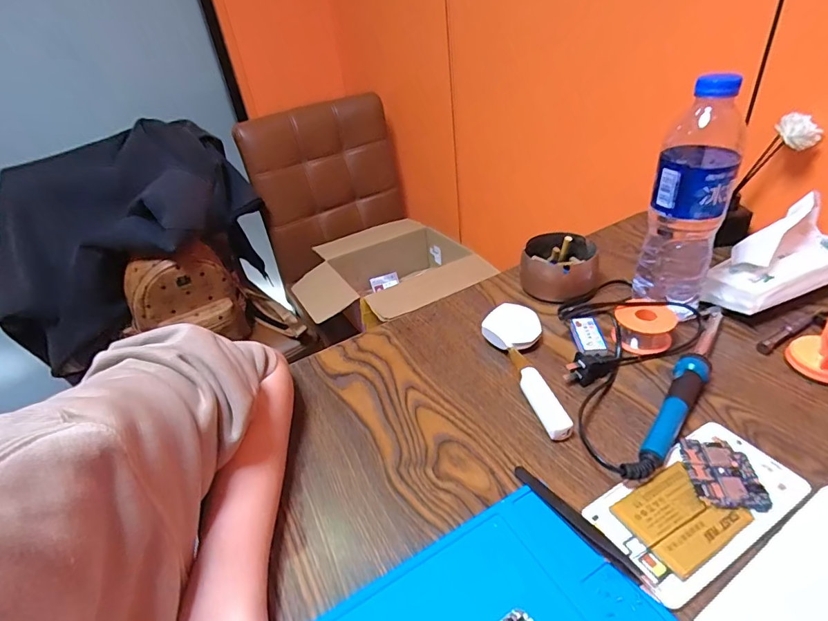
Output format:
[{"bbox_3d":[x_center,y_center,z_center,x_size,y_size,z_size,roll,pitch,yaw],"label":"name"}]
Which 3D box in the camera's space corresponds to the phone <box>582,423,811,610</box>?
[{"bbox_3d":[0.194,0.131,0.311,0.142,0.008,0.072,-23,37,-20],"label":"phone"}]

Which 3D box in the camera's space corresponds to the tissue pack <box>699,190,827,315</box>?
[{"bbox_3d":[0.387,-0.054,0.465,0.170,0.086,0.062,-17,36,-13],"label":"tissue pack"}]

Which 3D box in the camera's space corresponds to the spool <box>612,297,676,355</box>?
[{"bbox_3d":[0.226,0.016,0.451,0.052,0.033,0.052,-5,35,4],"label":"spool"}]

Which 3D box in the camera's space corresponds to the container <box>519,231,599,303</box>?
[{"bbox_3d":[0.170,-0.050,0.538,0.085,0.051,0.081,-5,35,4],"label":"container"}]

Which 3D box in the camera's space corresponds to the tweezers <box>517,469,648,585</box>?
[{"bbox_3d":[0.109,0.142,0.311,0.011,0.006,0.105,-26,39,-24],"label":"tweezers"}]

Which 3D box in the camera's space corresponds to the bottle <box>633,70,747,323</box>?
[{"bbox_3d":[0.252,-0.087,0.424,0.062,0.220,0.059,12,40,27],"label":"bottle"}]

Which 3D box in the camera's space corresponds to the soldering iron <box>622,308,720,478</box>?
[{"bbox_3d":[0.232,0.061,0.387,0.023,0.024,0.245,22,45,36],"label":"soldering iron"}]

